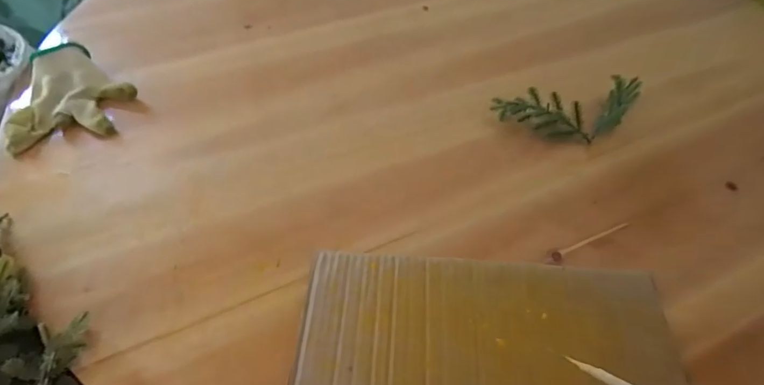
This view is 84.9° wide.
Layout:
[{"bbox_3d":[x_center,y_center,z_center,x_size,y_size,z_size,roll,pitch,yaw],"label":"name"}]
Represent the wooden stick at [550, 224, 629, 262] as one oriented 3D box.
[{"bbox_3d":[0.216,0.047,0.427,0.100,0.007,0.010,-21,55,-13],"label":"wooden stick"}]

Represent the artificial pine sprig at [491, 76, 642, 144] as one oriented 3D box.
[{"bbox_3d":[0.232,-0.098,0.512,0.179,0.042,0.065,-5,53,-2],"label":"artificial pine sprig"}]

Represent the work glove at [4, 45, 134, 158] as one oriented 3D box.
[{"bbox_3d":[-0.386,-0.123,0.524,0.138,0.045,0.156,-7,53,-3],"label":"work glove"}]

